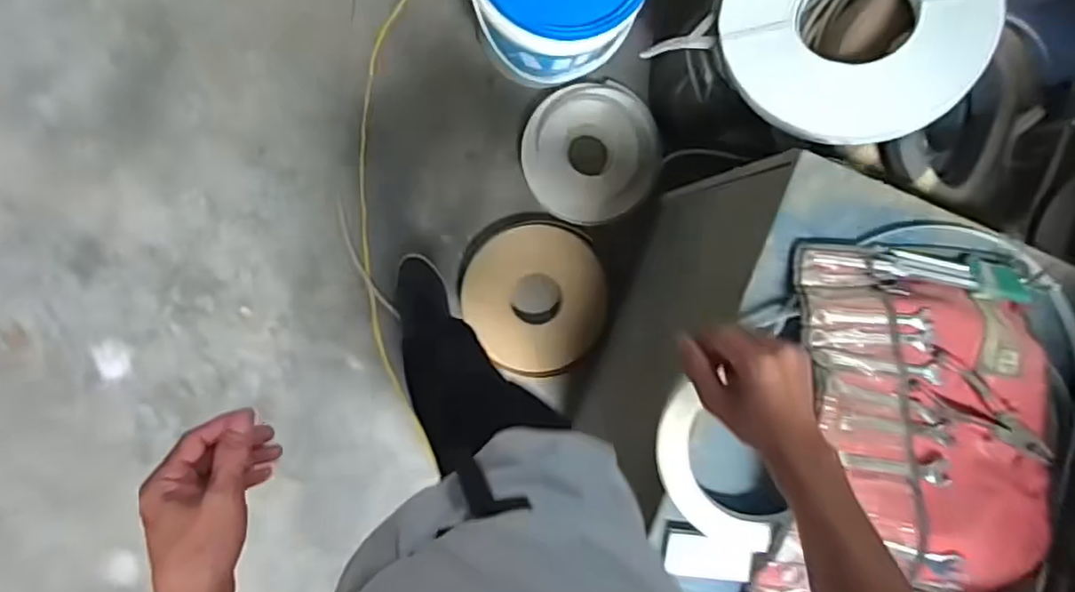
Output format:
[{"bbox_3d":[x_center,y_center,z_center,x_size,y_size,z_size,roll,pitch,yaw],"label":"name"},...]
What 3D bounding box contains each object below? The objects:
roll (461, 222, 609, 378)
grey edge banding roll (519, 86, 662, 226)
[{"bbox_3d":[-0.006,0.007,1.355,0.294,0.046,0.312,0,93,-6],"label":"roll"},{"bbox_3d":[0.114,-0.302,1.337,0.276,0.050,0.288,0,93,-6],"label":"grey edge banding roll"}]

